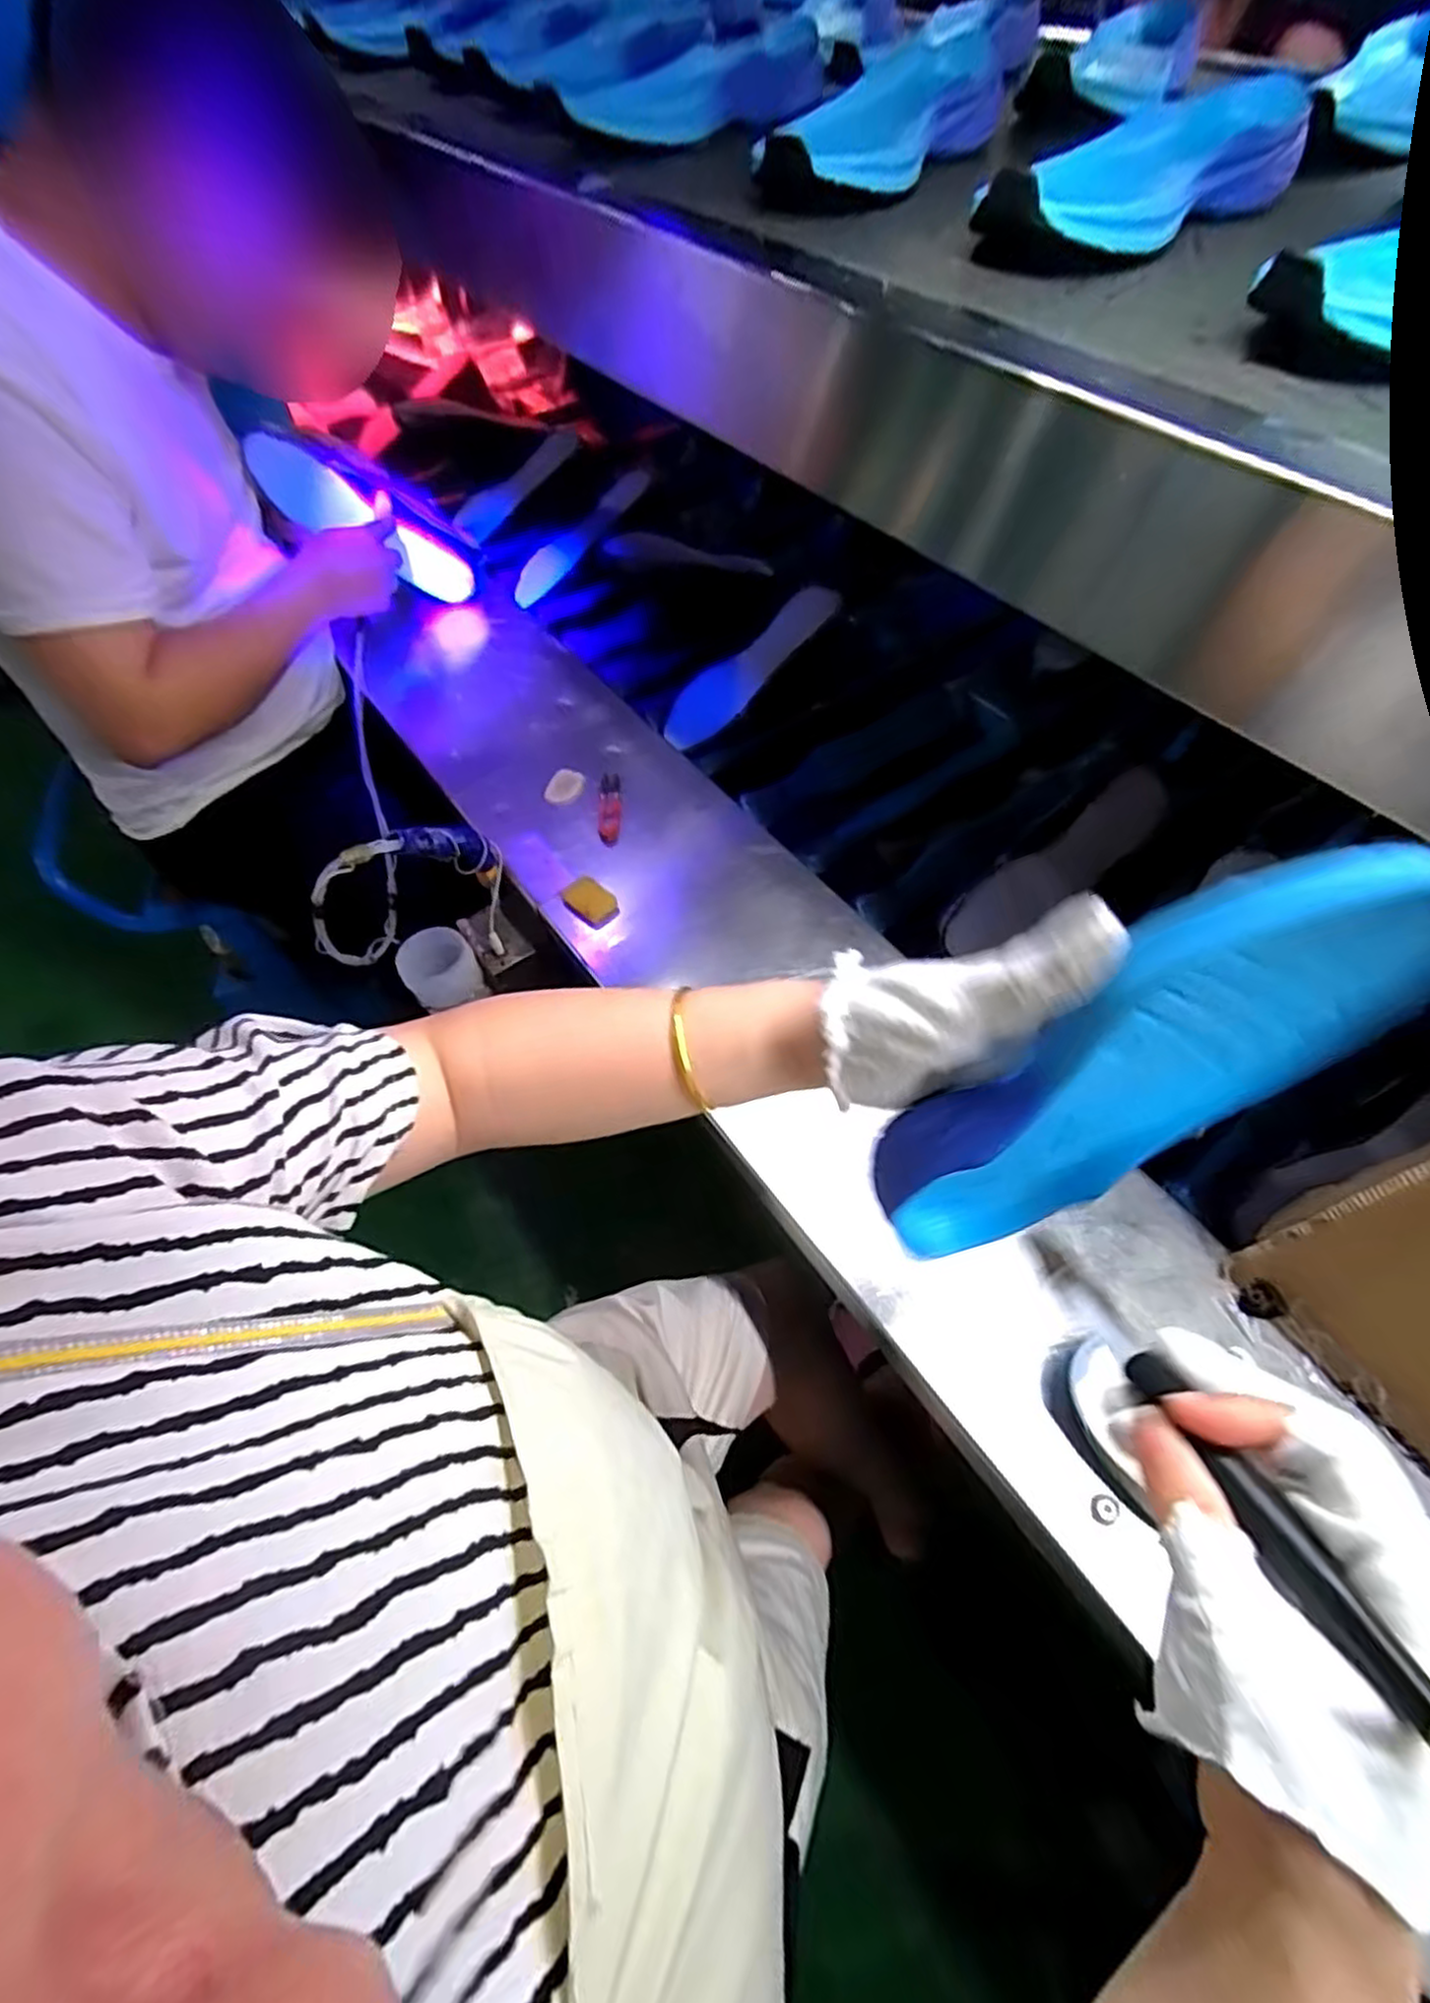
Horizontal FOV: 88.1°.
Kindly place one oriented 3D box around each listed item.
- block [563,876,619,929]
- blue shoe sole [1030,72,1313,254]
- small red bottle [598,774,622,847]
[{"bbox_3d":[-0.119,-0.096,0.711,0.056,0.014,0.034,38,68,17],"label":"block"},{"bbox_3d":[0.268,-0.506,0.452,0.282,0.033,0.087,-39,69,-19],"label":"blue shoe sole"},{"bbox_3d":[-0.110,-0.200,0.774,0.022,0.017,0.087,-2,62,-2],"label":"small red bottle"}]

